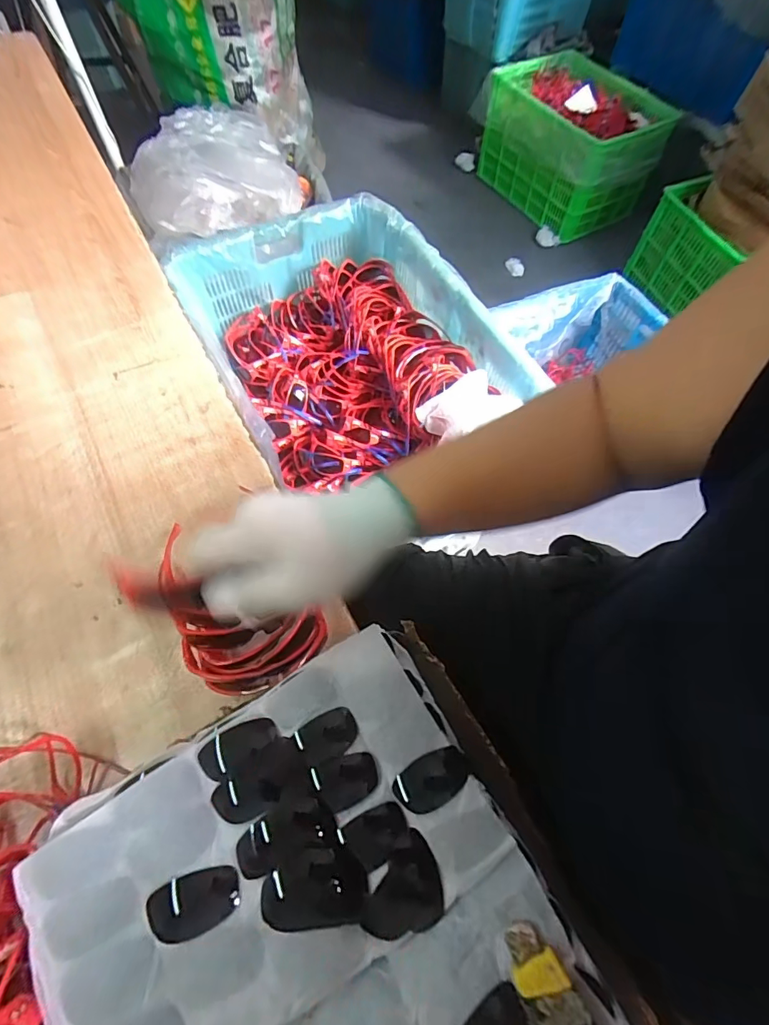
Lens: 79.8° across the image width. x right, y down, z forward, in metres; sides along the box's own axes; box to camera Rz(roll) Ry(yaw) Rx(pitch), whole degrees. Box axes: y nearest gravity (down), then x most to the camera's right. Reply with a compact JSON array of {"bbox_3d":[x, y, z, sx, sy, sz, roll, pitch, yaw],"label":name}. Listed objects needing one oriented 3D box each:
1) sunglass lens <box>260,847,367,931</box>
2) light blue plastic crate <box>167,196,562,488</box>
[{"bbox_3d":[-0.046,0.253,0.310,0.069,0.012,0.041,6,46,-14],"label":"sunglass lens"},{"bbox_3d":[-0.065,-0.296,0.851,0.405,0.205,0.537,-29,69,-16],"label":"light blue plastic crate"}]

